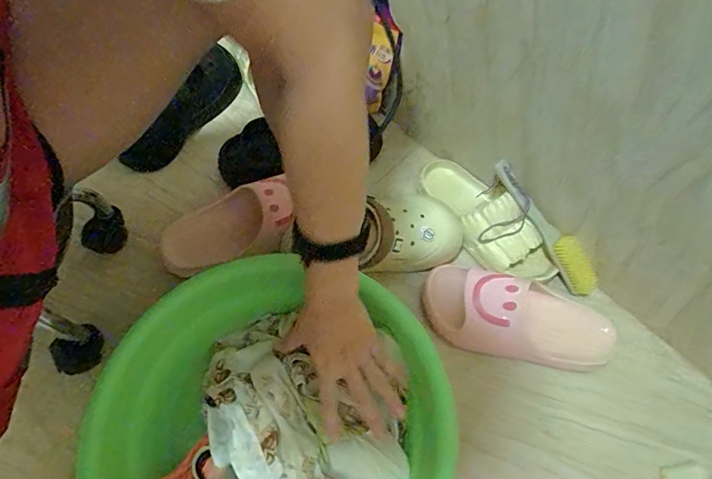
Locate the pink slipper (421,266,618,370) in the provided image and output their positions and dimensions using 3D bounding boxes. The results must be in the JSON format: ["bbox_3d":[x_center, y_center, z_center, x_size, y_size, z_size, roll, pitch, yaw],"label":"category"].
[{"bbox_3d":[0.222,0.108,0.607,0.263,0.076,0.107,17,66,6],"label":"pink slipper"}]

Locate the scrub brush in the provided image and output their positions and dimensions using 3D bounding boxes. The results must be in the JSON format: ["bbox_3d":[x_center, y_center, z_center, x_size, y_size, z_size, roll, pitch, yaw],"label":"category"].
[{"bbox_3d":[0.270,-0.016,0.634,0.032,0.041,0.223,-38,91,-19],"label":"scrub brush"}]

